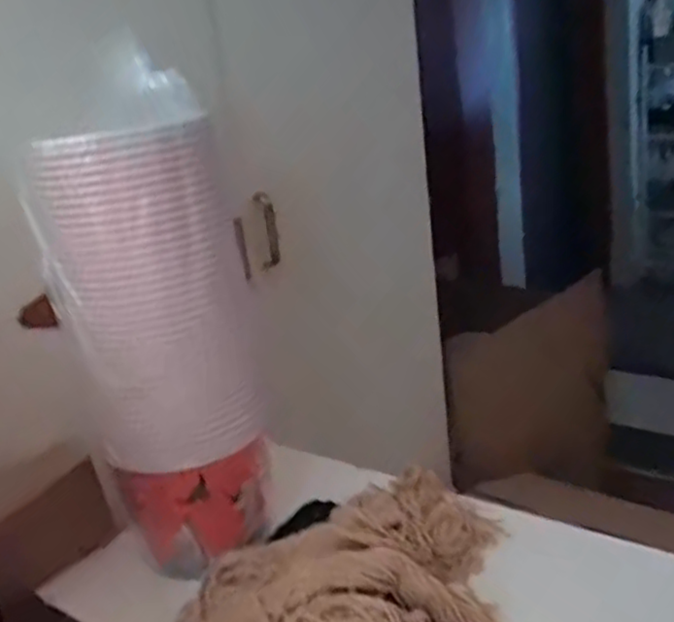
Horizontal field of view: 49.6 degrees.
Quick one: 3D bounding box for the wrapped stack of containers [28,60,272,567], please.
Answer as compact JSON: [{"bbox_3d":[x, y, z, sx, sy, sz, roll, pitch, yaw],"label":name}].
[{"bbox_3d":[-0.158,0.018,0.680,0.157,0.436,0.142,-5,18,7],"label":"wrapped stack of containers"}]

